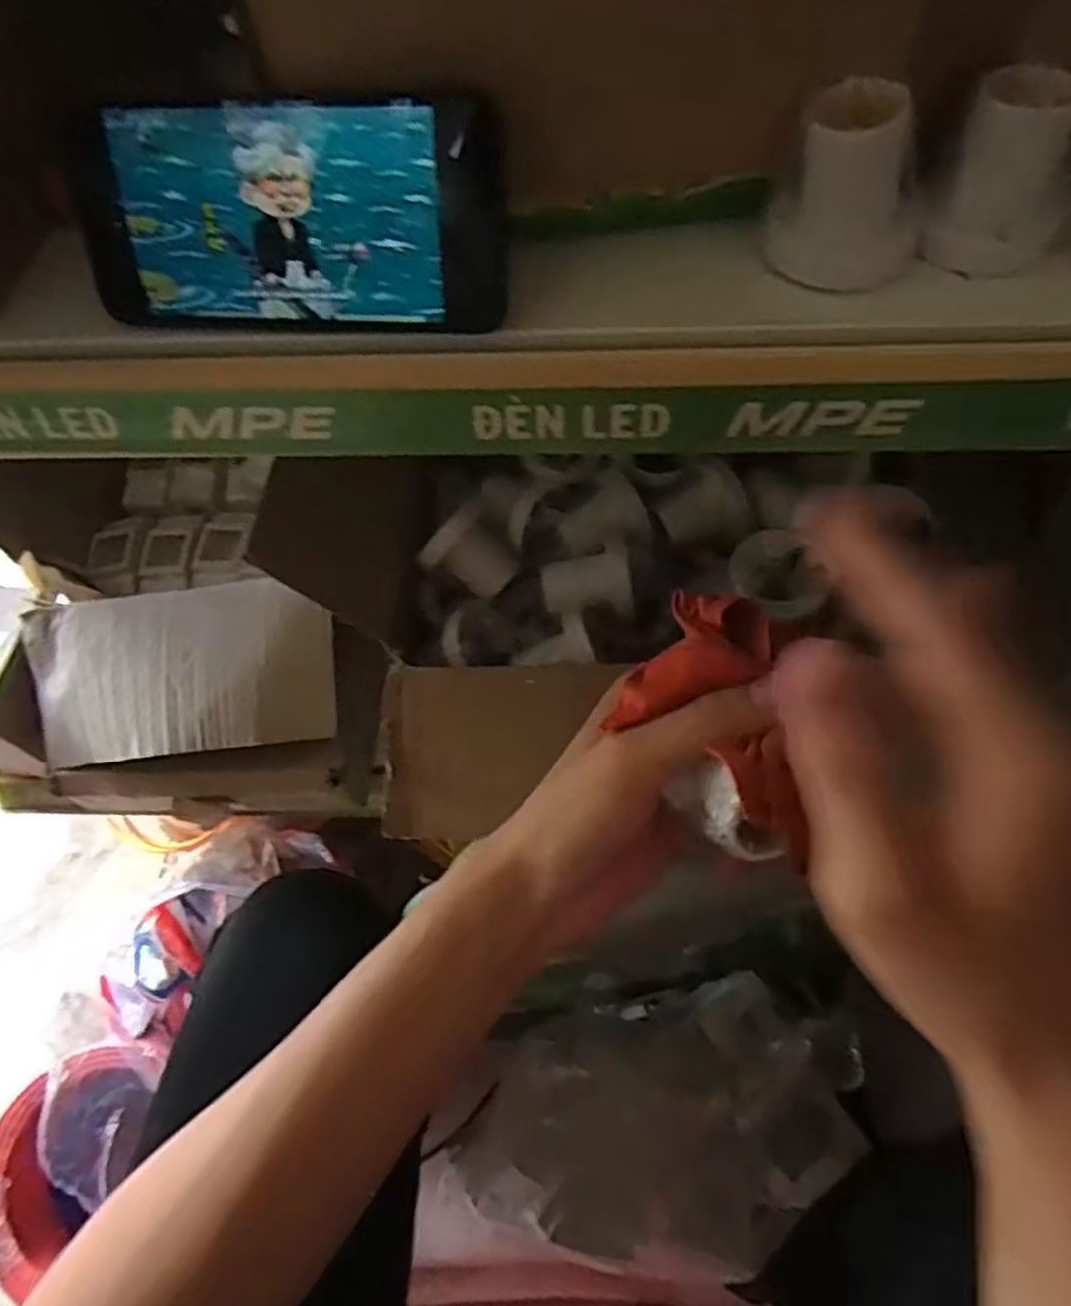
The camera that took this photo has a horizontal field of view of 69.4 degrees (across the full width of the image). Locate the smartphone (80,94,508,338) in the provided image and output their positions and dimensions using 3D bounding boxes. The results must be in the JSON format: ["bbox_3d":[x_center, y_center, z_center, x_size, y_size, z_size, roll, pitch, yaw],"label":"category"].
[{"bbox_3d":[-0.092,-0.162,0.292,0.161,0.076,0.006,4,33,7],"label":"smartphone"}]

